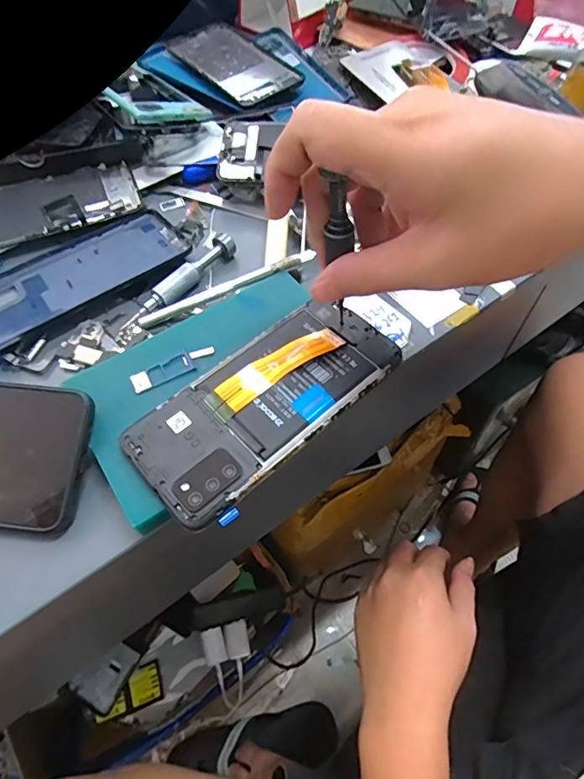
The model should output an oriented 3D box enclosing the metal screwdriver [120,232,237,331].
[{"bbox_3d":[-0.078,-0.077,0.339,0.016,0.013,0.101,33,63,22],"label":"metal screwdriver"}]

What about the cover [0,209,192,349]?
[{"bbox_3d":[-0.161,-0.086,0.352,0.162,0.006,0.074,-35,61,-19],"label":"cover"}]

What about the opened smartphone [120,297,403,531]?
[{"bbox_3d":[-0.014,0.004,0.271,0.155,0.009,0.071,-37,62,-20],"label":"opened smartphone"}]

